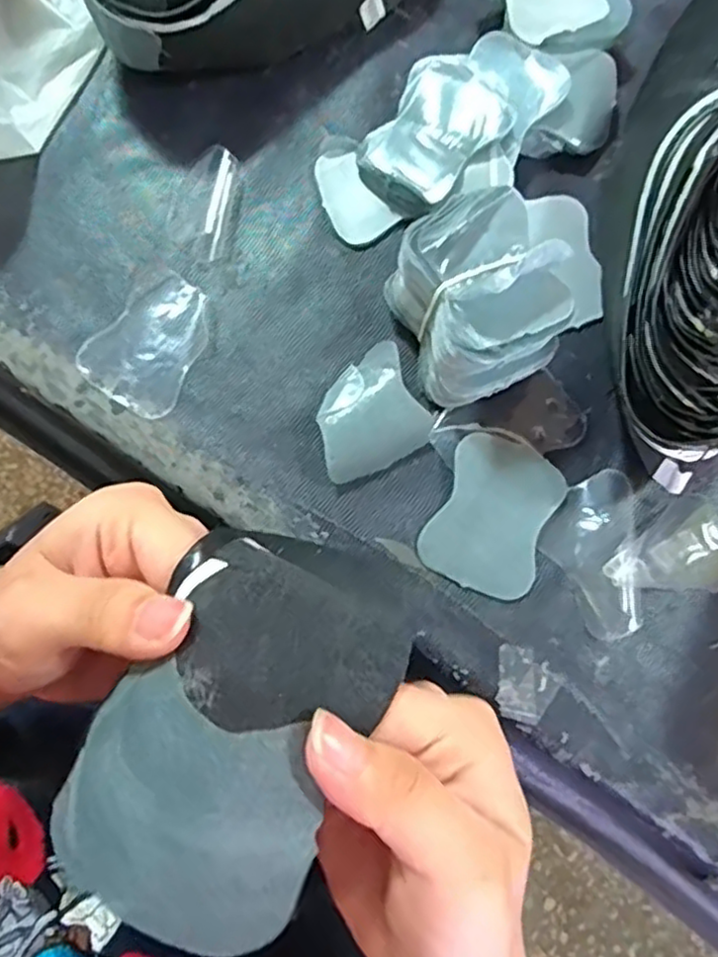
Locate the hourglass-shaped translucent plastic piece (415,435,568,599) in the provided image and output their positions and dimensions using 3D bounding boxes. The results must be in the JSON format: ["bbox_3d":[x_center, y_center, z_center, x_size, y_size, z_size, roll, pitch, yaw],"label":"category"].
[{"bbox_3d":[0.069,0.018,0.342,0.058,0.009,0.076,22,77,4],"label":"hourglass-shaped translucent plastic piece"}]

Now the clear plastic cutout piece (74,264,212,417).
[{"bbox_3d":[-0.110,-0.074,0.361,0.057,0.004,0.074,35,78,7],"label":"clear plastic cutout piece"}]

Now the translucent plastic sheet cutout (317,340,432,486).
[{"bbox_3d":[0.003,-0.033,0.349,0.060,0.017,0.055,-29,78,-8],"label":"translucent plastic sheet cutout"}]

